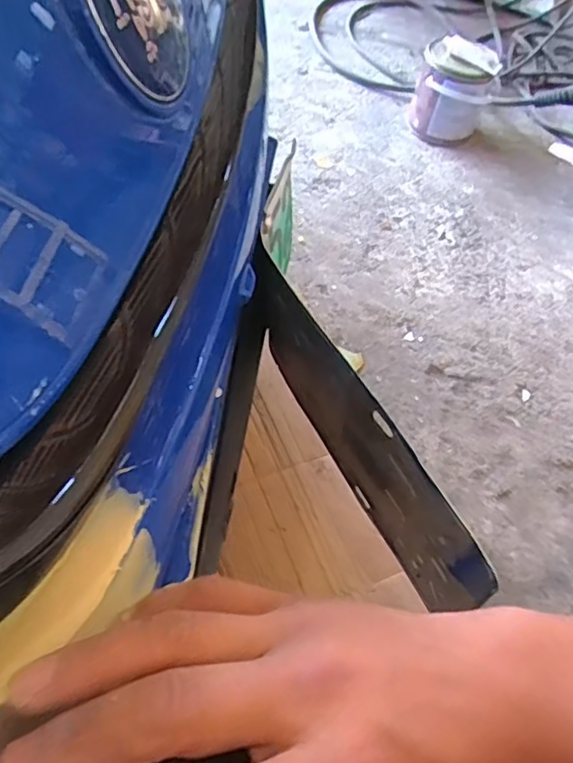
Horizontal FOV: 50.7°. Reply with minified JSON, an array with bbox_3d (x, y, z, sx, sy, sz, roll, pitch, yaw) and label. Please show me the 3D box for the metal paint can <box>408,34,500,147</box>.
[{"bbox_3d":[0.365,-0.630,1.329,0.151,0.190,0.151,2,56,-4],"label":"metal paint can"}]

